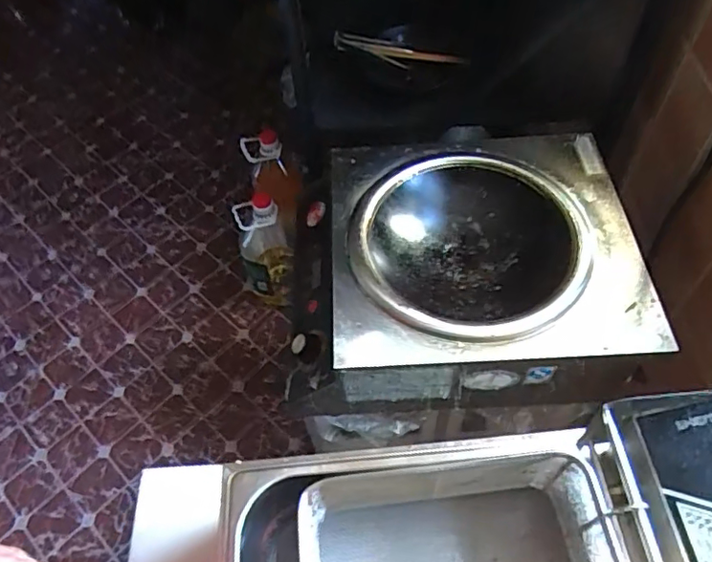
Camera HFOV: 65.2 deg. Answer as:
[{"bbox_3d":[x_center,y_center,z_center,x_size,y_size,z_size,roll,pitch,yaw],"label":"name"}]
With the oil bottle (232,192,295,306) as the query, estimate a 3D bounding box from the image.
[{"bbox_3d":[-0.241,-0.087,1.388,0.139,0.359,0.140,-2,56,3],"label":"oil bottle"}]

